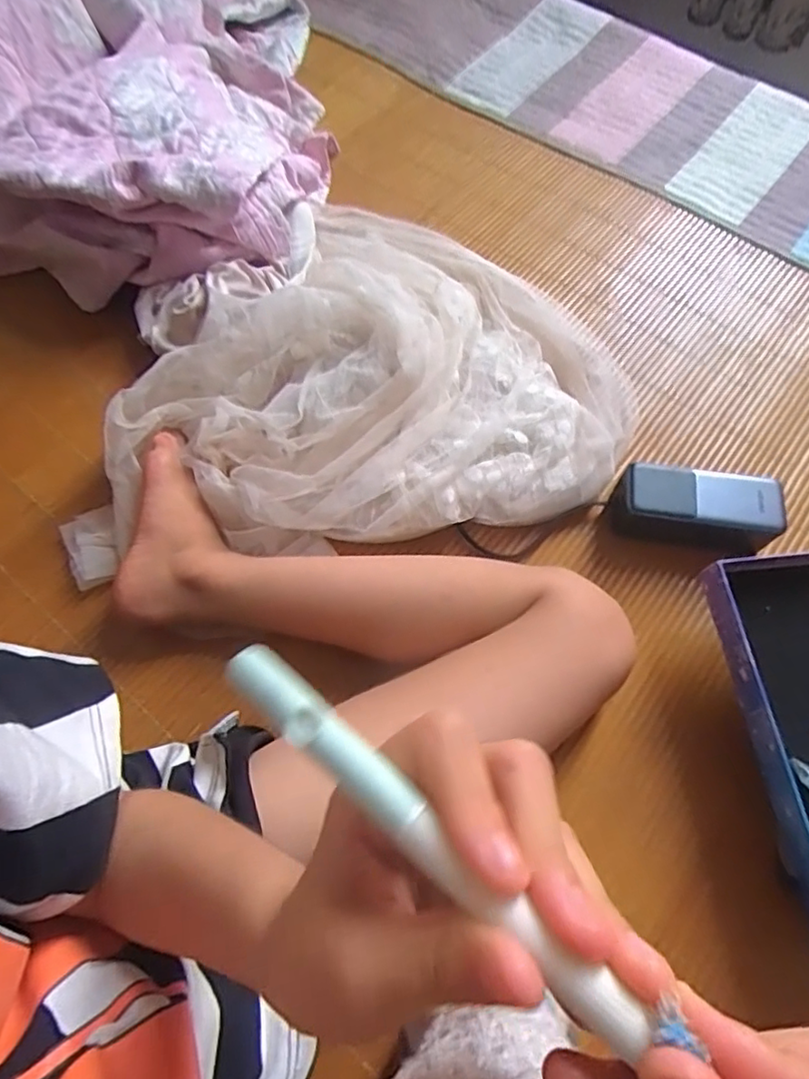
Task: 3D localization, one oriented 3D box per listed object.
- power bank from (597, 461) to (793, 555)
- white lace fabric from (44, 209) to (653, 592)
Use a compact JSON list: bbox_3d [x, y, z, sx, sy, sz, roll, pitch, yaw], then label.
[{"bbox_3d":[0.251,-0.026,0.513,0.133,0.052,0.056,11,67,6],"label":"power bank"},{"bbox_3d":[-0.043,-0.185,0.565,0.505,0.076,0.398,-8,66,-3],"label":"white lace fabric"}]

